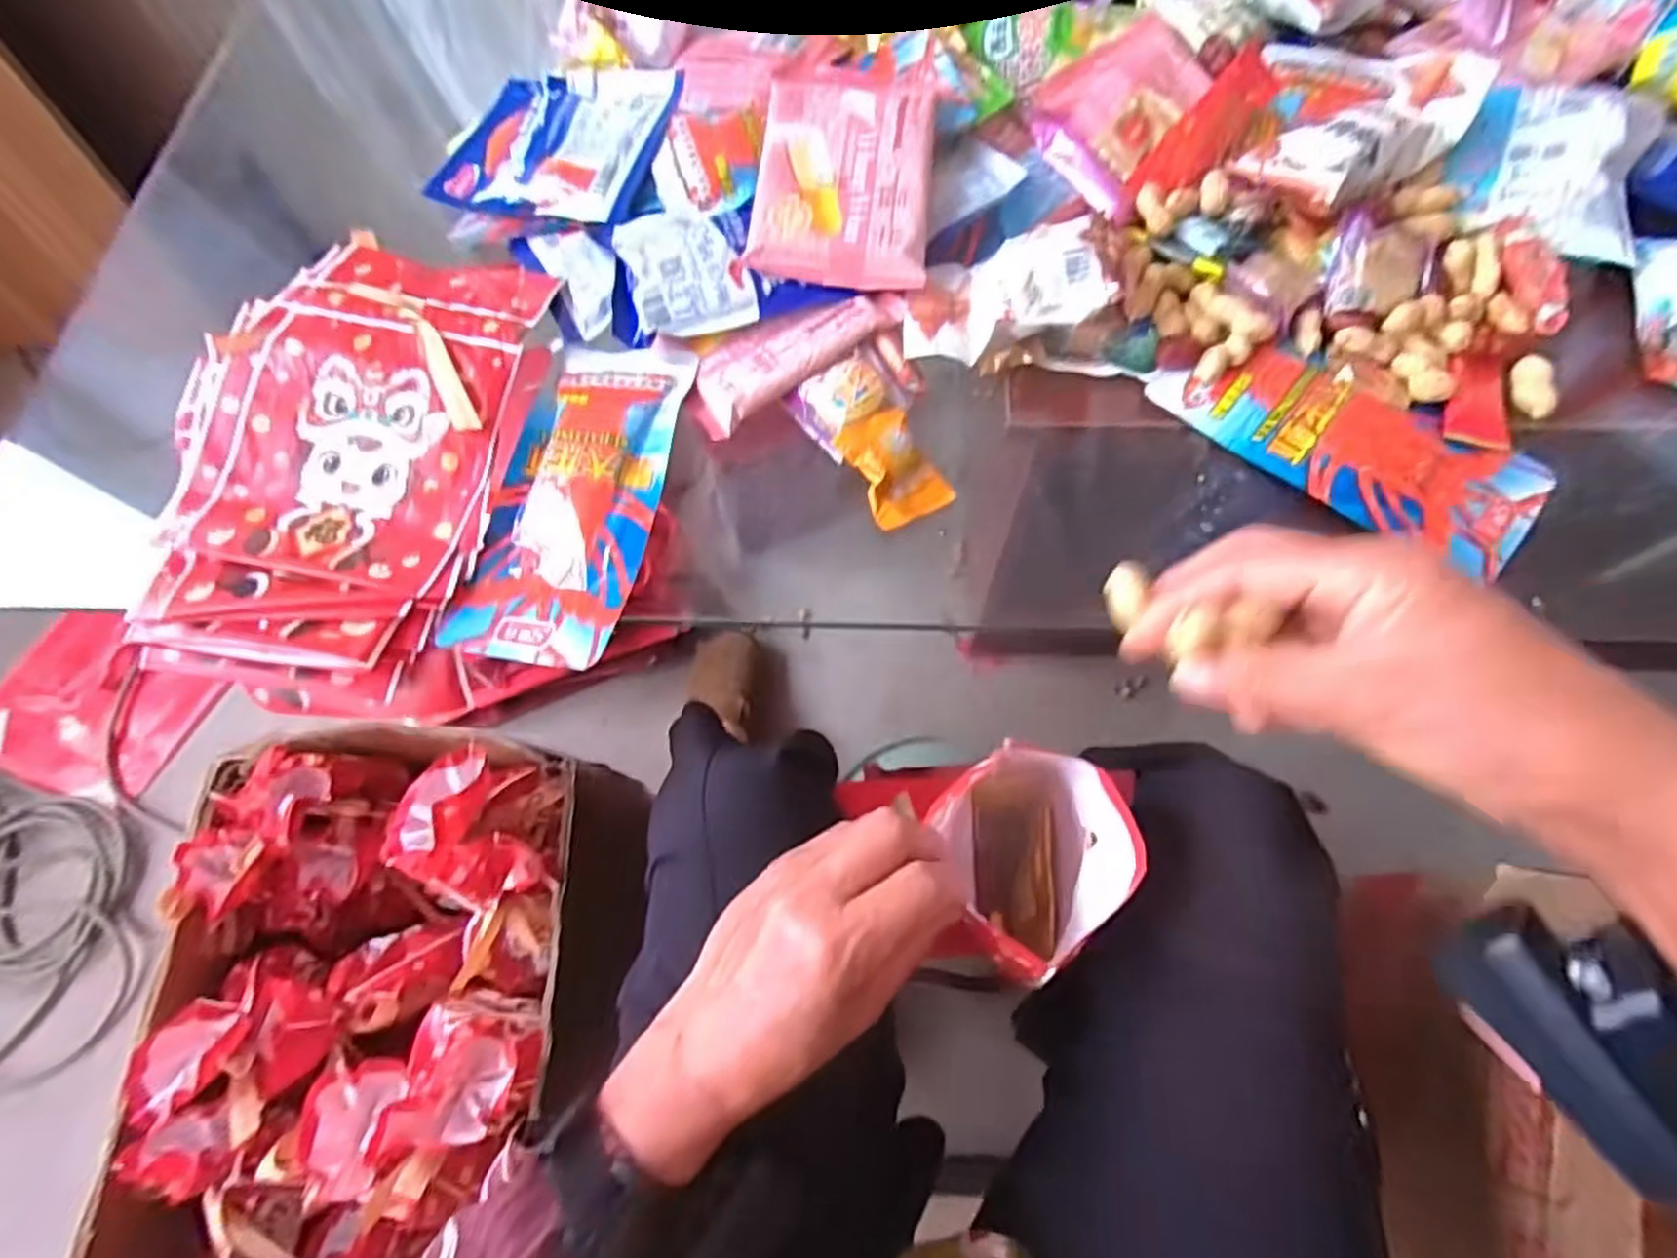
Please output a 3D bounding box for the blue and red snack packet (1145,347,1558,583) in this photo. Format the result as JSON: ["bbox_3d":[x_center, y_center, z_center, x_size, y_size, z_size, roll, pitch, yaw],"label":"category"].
[{"bbox_3d":[0.278,-0.106,0.403,0.196,0.021,0.082,32,73,15],"label":"blue and red snack packet"}]

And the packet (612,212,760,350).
[{"bbox_3d":[-0.096,-0.211,0.441,0.081,0.021,0.092,-14,67,-3],"label":"packet"}]

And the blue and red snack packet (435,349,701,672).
[{"bbox_3d":[-0.145,-0.075,0.412,0.096,0.021,0.194,11,69,8],"label":"blue and red snack packet"}]

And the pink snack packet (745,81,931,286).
[{"bbox_3d":[0.004,-0.270,0.439,0.101,0.020,0.135,4,85,2],"label":"pink snack packet"}]

